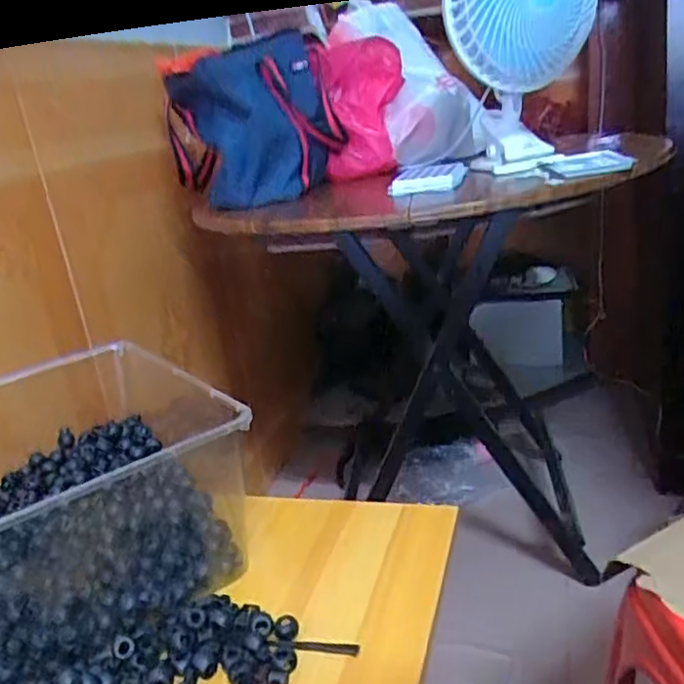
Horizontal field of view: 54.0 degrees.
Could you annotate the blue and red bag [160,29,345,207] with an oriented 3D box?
[{"bbox_3d":[-0.128,-0.319,0.996,0.256,0.205,0.164,-9,20,-4],"label":"blue and red bag"}]

